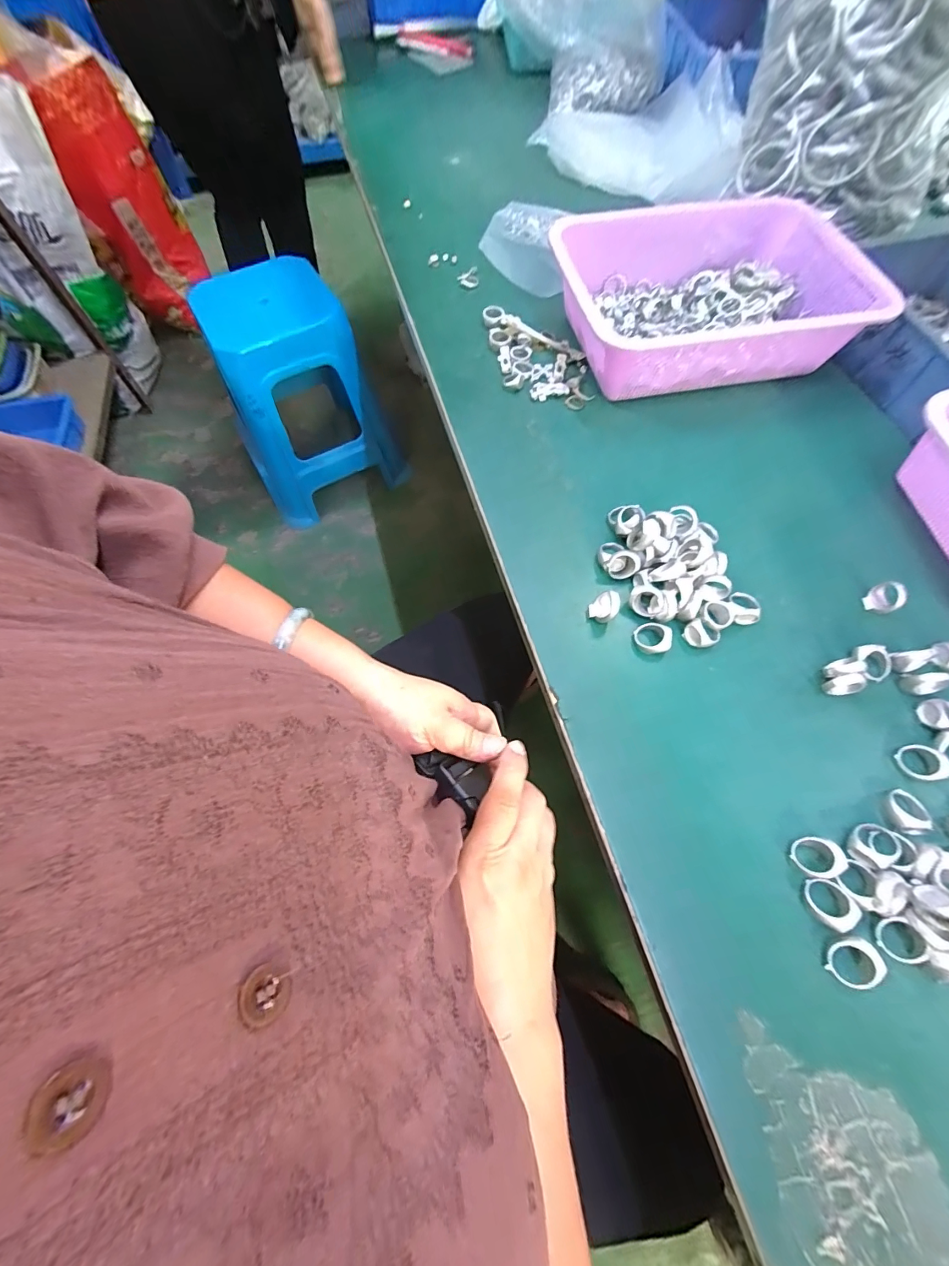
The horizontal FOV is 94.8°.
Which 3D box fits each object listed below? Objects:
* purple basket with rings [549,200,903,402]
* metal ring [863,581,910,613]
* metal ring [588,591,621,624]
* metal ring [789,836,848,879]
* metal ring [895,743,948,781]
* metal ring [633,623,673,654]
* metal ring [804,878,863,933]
[{"bbox_3d":[0.249,-0.360,0.472,0.300,0.077,0.230,-13,67,-4],"label":"purple basket with rings"},{"bbox_3d":[0.339,-0.029,0.359,0.011,0.029,0.023,3,64,-27],"label":"metal ring"},{"bbox_3d":[0.105,-0.021,0.352,0.022,0.026,0.019,33,71,14],"label":"metal ring"},{"bbox_3d":[0.219,0.143,0.278,0.026,0.014,0.024,0,66,1],"label":"metal ring"},{"bbox_3d":[0.315,0.091,0.306,0.026,0.011,0.025,0,66,1],"label":"metal ring"},{"bbox_3d":[0.142,0.003,0.345,0.028,0.015,0.023,38,72,16],"label":"metal ring"},{"bbox_3d":[0.221,0.167,0.270,0.024,0.006,0.028,-40,43,-2],"label":"metal ring"}]

